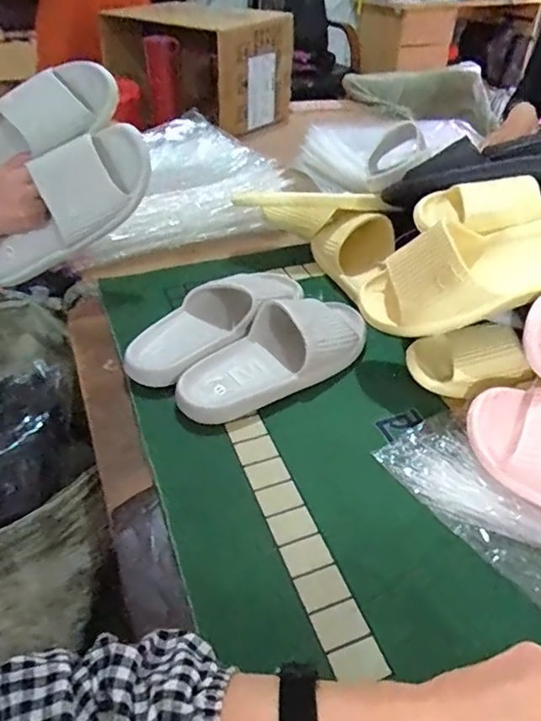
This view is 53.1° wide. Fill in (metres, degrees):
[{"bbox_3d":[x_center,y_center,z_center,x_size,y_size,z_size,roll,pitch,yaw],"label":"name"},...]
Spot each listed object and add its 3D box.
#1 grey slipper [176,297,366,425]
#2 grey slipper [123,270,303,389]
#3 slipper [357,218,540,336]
[{"bbox_3d":[0.012,-0.013,0.634,0.260,0.065,0.101,-29,47,-31],"label":"grey slipper"},{"bbox_3d":[-0.064,-0.059,0.681,0.101,0.069,0.269,31,48,33],"label":"grey slipper"},{"bbox_3d":[0.218,-0.099,0.570,0.249,0.082,0.098,-14,36,17],"label":"slipper"}]

